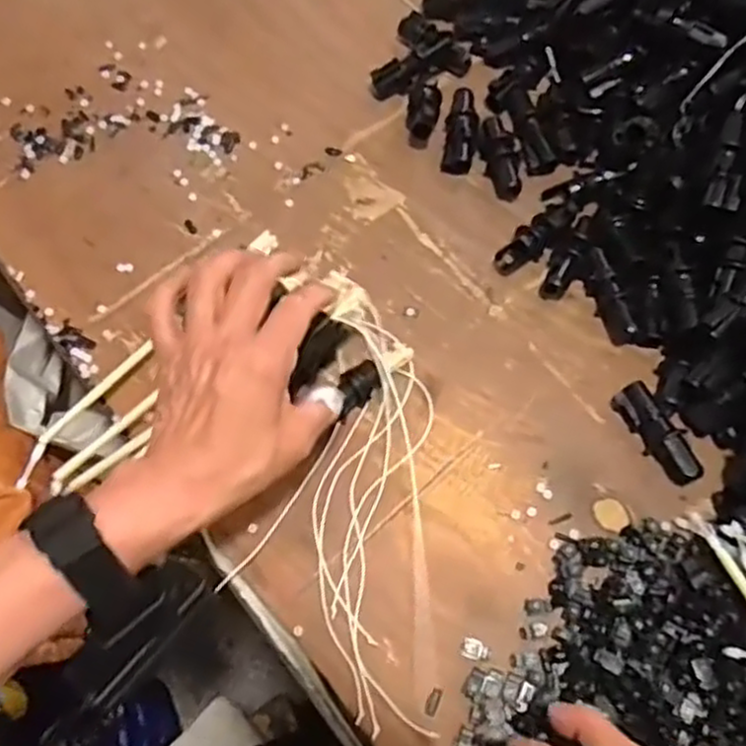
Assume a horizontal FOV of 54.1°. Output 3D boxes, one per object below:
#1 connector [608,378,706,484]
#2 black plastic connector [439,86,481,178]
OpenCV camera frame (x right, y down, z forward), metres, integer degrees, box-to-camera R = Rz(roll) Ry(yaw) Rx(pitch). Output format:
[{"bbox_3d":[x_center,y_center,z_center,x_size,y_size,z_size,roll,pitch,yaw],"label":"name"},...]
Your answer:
[{"bbox_3d":[0.173,0.037,0.444,0.019,0.022,0.066,-26,68,-10],"label":"connector"},{"bbox_3d":[0.066,-0.180,0.544,0.024,0.026,0.068,5,66,4],"label":"black plastic connector"}]

